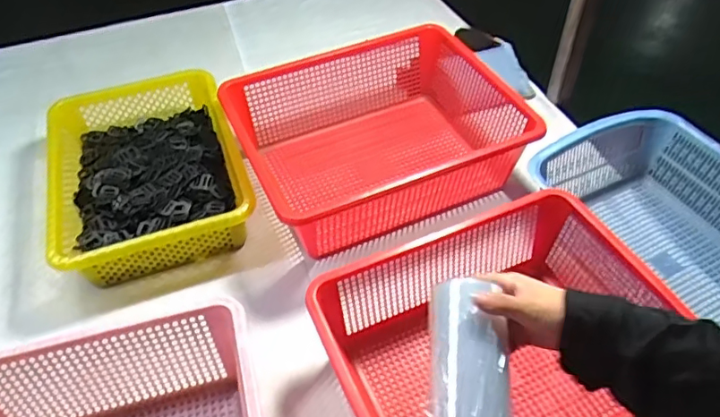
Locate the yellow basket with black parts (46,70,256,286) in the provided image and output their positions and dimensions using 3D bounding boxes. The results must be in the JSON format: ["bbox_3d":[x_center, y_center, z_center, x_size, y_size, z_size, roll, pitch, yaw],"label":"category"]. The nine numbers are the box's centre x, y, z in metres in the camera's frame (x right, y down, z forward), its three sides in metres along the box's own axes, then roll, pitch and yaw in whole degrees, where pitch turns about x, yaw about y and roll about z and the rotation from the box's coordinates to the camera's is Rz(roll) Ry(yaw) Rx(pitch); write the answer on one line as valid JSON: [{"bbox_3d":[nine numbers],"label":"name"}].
[{"bbox_3d":[-0.308,-0.057,0.832,0.250,0.093,0.340,-17,50,-13],"label":"yellow basket with black parts"}]

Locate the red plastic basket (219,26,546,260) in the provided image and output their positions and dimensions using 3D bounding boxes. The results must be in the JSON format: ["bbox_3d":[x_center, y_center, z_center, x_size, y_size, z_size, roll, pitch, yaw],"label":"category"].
[{"bbox_3d":[0.023,-0.098,0.839,0.375,0.163,0.295,-17,50,-13],"label":"red plastic basket"}]

